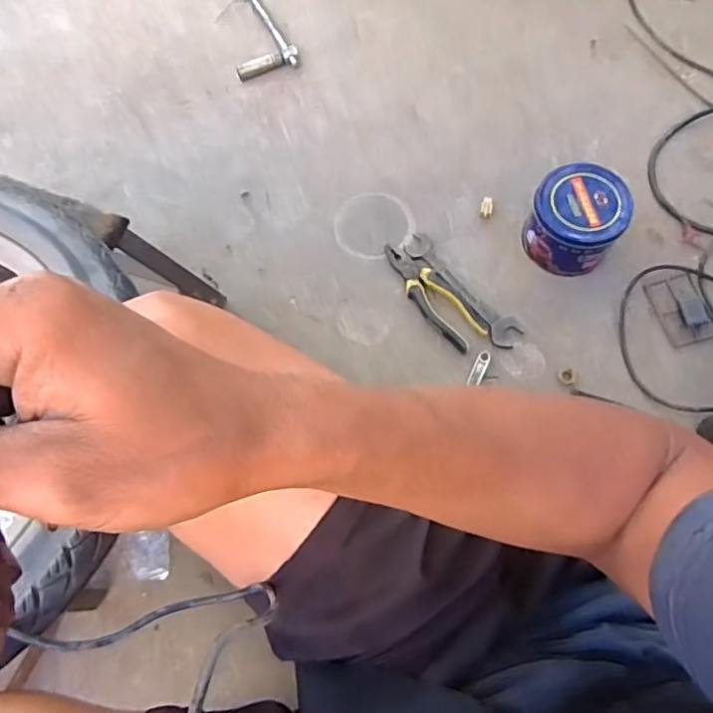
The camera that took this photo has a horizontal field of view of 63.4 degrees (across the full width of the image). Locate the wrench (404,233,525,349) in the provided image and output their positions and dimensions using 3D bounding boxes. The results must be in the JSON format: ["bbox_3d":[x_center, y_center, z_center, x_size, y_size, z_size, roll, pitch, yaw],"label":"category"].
[{"bbox_3d":[0.155,-0.101,0.833,0.049,0.013,0.213,-38,73,-11],"label":"wrench"}]

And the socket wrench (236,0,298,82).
[{"bbox_3d":[-0.180,-0.586,1.008,0.104,0.023,0.222,-17,70,-3],"label":"socket wrench"}]

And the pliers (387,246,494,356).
[{"bbox_3d":[0.109,-0.090,0.830,0.061,0.021,0.190,-38,73,-10],"label":"pliers"}]

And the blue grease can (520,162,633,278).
[{"bbox_3d":[0.301,-0.190,0.795,0.122,0.085,0.128,-1,70,2],"label":"blue grease can"}]

